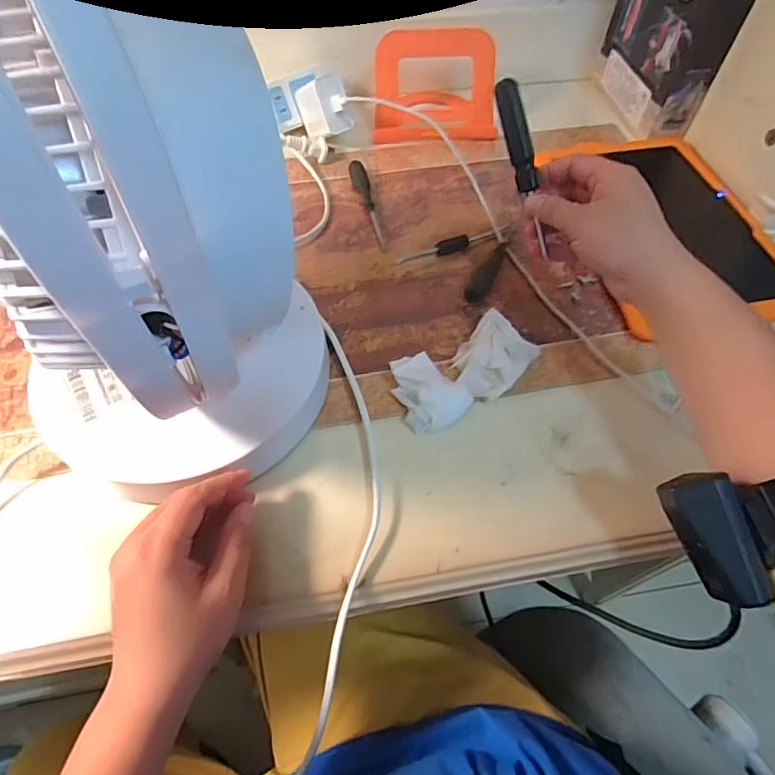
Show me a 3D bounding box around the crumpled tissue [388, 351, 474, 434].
[{"bbox_3d":[0.030,0.002,0.390,0.049,0.026,0.060,-32,64,-19],"label":"crumpled tissue"}]

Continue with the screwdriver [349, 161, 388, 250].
[{"bbox_3d":[-0.017,-0.185,0.514,0.016,0.016,0.119,-14,59,-10],"label":"screwdriver"}]

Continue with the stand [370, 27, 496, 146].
[{"bbox_3d":[0.056,-0.339,0.571,0.136,0.086,0.063,3,58,1],"label":"stand"}]

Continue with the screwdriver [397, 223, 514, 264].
[{"bbox_3d":[0.065,-0.137,0.488,0.118,0.013,0.013,-23,61,-15],"label":"screwdriver"}]

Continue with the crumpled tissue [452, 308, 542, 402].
[{"bbox_3d":[0.083,-0.023,0.412,0.053,0.017,0.070,38,65,20],"label":"crumpled tissue"}]

